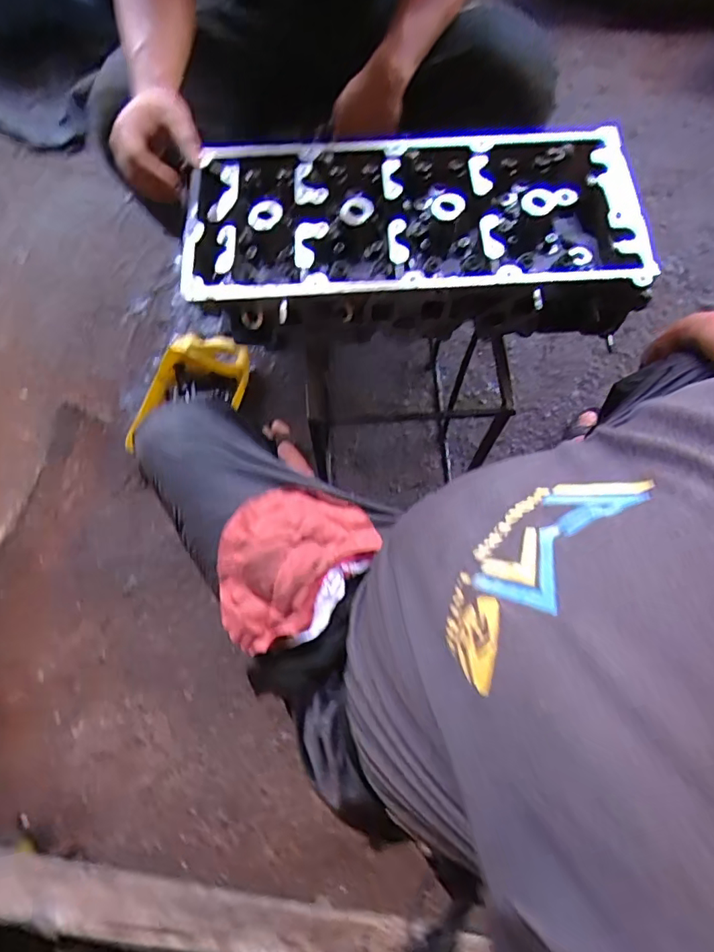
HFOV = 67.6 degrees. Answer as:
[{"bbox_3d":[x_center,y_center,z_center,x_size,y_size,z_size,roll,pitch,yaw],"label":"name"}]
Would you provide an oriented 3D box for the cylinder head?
[{"bbox_3d":[0.067,-0.292,0.647,0.505,0.096,0.240,-2,71,1],"label":"cylinder head"}]

